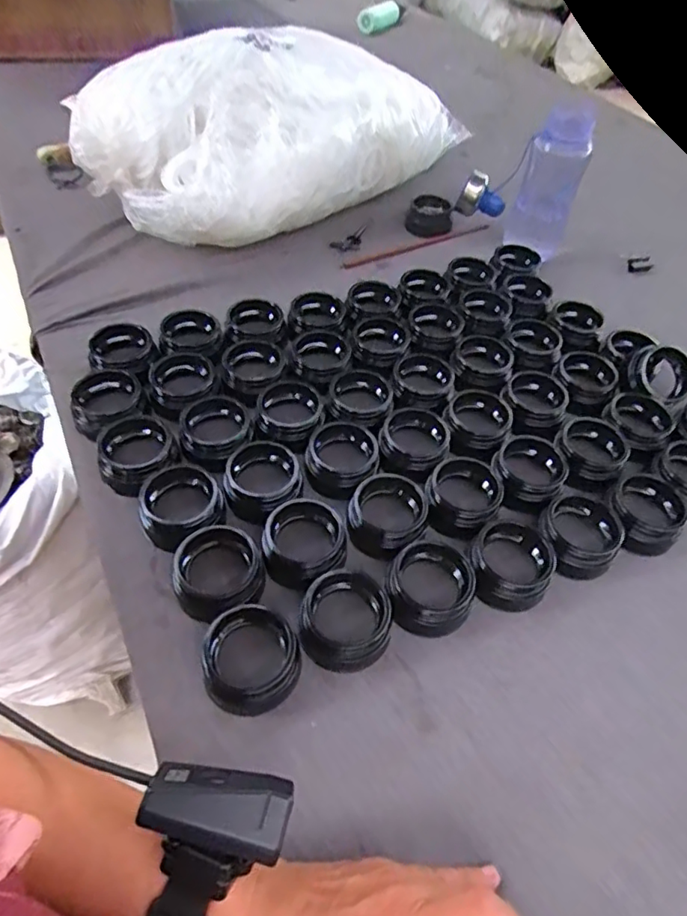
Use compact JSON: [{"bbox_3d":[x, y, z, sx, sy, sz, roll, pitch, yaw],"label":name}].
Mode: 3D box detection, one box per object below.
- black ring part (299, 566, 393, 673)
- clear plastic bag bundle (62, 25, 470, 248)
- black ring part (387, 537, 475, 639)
[{"bbox_3d":[0.001,0.108,0.396,0.061,0.032,0.065,3,50,-4],"label":"black ring part"},{"bbox_3d":[-0.075,-0.420,0.735,0.477,0.183,0.248,-26,57,-25],"label":"clear plastic bag bundle"},{"bbox_3d":[0.062,0.093,0.415,0.056,0.032,0.063,-28,58,-26],"label":"black ring part"}]

